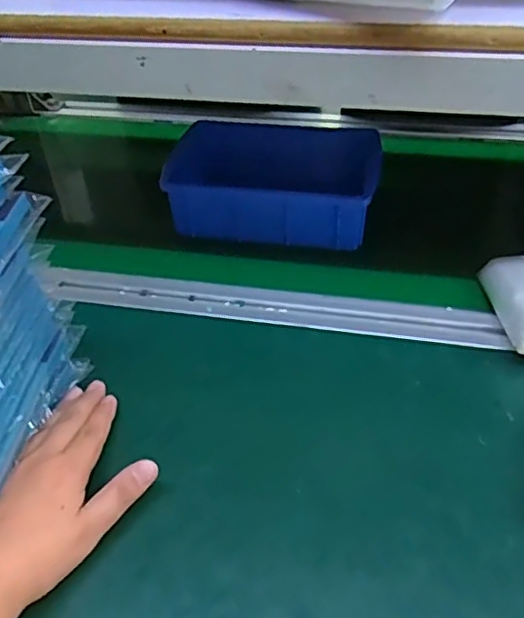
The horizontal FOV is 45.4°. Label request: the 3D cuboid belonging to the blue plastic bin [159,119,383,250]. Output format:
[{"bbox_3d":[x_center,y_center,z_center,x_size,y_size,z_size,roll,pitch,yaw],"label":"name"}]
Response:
[{"bbox_3d":[0.014,-0.128,0.627,0.193,0.064,0.125,5,43,9],"label":"blue plastic bin"}]

